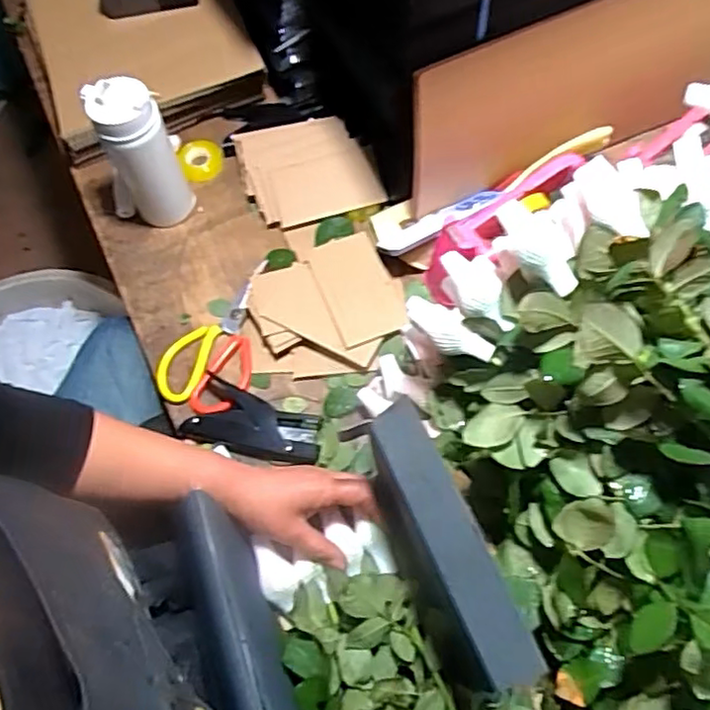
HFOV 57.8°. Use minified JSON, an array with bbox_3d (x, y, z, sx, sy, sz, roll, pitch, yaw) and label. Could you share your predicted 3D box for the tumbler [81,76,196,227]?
[{"bbox_3d":[-0.252,-0.234,0.780,0.075,0.192,0.076,-28,66,-10],"label":"tumbler"}]

